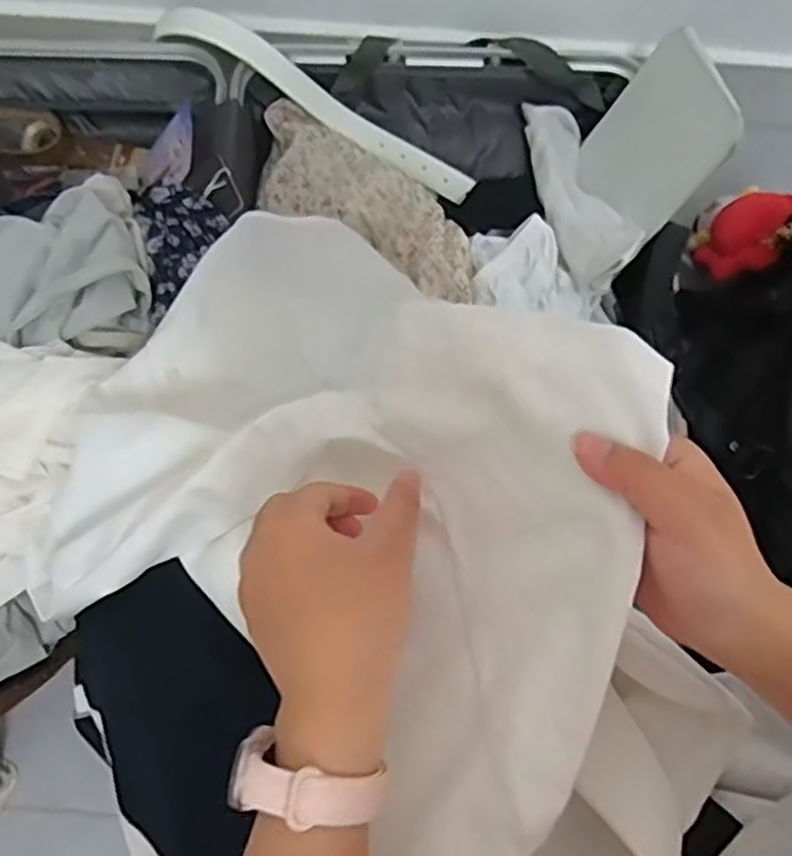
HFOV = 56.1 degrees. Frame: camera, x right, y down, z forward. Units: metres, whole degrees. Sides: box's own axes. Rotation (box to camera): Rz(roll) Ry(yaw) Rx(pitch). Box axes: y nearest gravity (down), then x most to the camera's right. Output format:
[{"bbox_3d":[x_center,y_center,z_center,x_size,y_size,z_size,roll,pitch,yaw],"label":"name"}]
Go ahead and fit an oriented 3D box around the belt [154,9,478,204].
[{"bbox_3d":[-0.071,-0.315,0.723,0.327,0.059,0.040,27,79,-16],"label":"belt"}]

